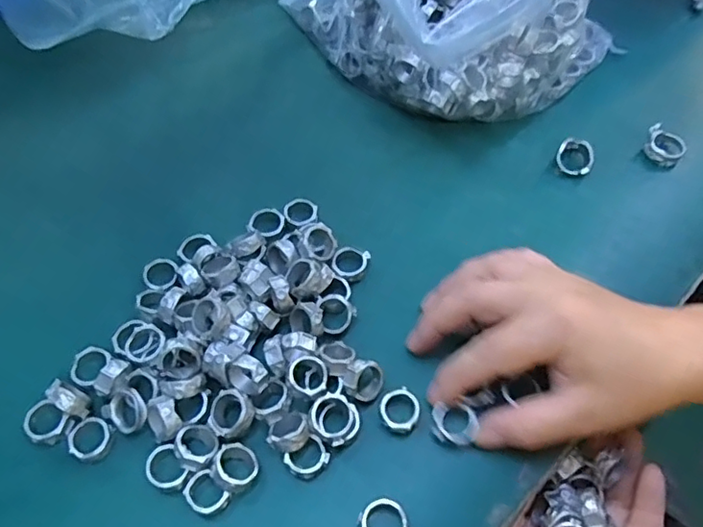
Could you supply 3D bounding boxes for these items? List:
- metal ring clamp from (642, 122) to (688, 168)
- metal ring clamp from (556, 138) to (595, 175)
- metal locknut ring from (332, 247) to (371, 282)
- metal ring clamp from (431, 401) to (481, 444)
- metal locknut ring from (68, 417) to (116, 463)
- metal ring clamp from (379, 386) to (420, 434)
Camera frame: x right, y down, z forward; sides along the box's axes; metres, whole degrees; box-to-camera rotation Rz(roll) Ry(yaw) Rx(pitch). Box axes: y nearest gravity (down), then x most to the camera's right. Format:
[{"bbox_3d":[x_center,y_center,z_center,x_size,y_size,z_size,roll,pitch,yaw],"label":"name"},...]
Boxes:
[{"bbox_3d":[0.225,-0.087,0.400,0.028,0.017,0.026,-36,64,-21],"label":"metal ring clamp"},{"bbox_3d":[0.157,-0.075,0.392,0.024,0.015,0.024,-2,56,2],"label":"metal ring clamp"},{"bbox_3d":[-0.001,0.000,0.345,0.020,0.008,0.022,0,58,0],"label":"metal locknut ring"},{"bbox_3d":[0.053,0.081,0.290,0.023,0.005,0.020,13,57,12],"label":"metal ring clamp"},{"bbox_3d":[-0.132,0.089,0.286,0.021,0.006,0.020,0,58,0],"label":"metal locknut ring"},{"bbox_3d":[0.025,0.078,0.296,0.020,0.008,0.022,0,58,0],"label":"metal ring clamp"}]

